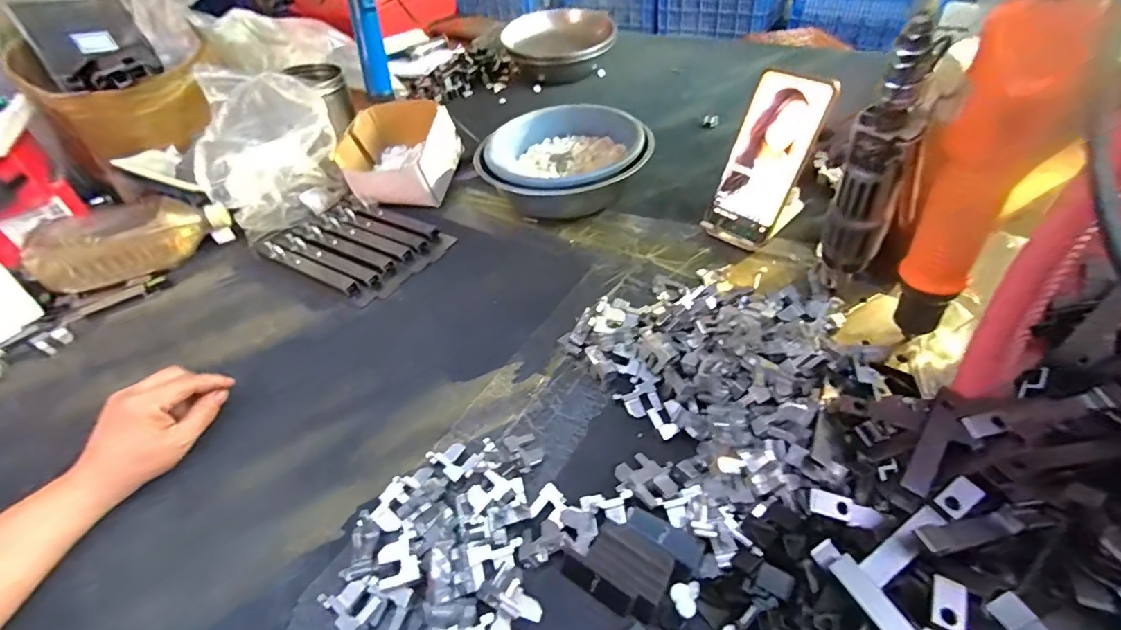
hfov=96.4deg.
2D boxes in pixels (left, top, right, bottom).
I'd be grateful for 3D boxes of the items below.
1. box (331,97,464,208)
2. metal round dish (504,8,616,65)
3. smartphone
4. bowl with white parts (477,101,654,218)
[{"bbox_3d":[-0.221,-0.226,0.699,0.142,0.085,0.152,2,44,9],"label":"box"},{"bbox_3d":[-0.002,-0.512,0.919,0.198,0.049,0.177,0,44,6],"label":"metal round dish"},{"bbox_3d":[0.208,-0.153,0.513,0.072,0.170,0.011,34,32,30],"label":"smartphone"},{"bbox_3d":[0.006,-0.198,0.661,0.220,0.077,0.197,3,44,9],"label":"bowl with white parts"}]

